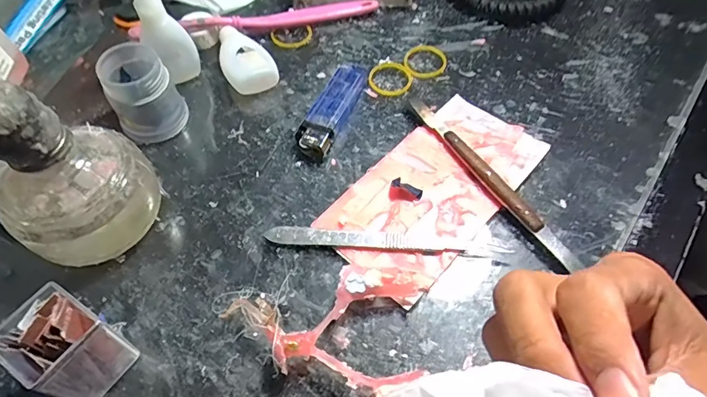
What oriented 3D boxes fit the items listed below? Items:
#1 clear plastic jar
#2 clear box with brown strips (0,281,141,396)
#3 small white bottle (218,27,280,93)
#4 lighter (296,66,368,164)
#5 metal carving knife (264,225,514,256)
[{"bbox_3d":[-0.137,-0.068,0.294,0.042,0.053,0.039,0,58,1],"label":"clear plastic jar"},{"bbox_3d":[-0.128,0.069,0.206,0.037,0.056,0.035,28,62,17],"label":"clear box with brown strips"},{"bbox_3d":[-0.080,-0.103,0.334,0.035,0.021,0.061,-21,60,-11],"label":"small white bottle"},{"bbox_3d":[-0.014,-0.062,0.311,0.023,0.014,0.081,19,60,13],"label":"lighter"},{"bbox_3d":[0.019,0.025,0.259,0.137,0.005,0.011,4,58,4],"label":"metal carving knife"}]

